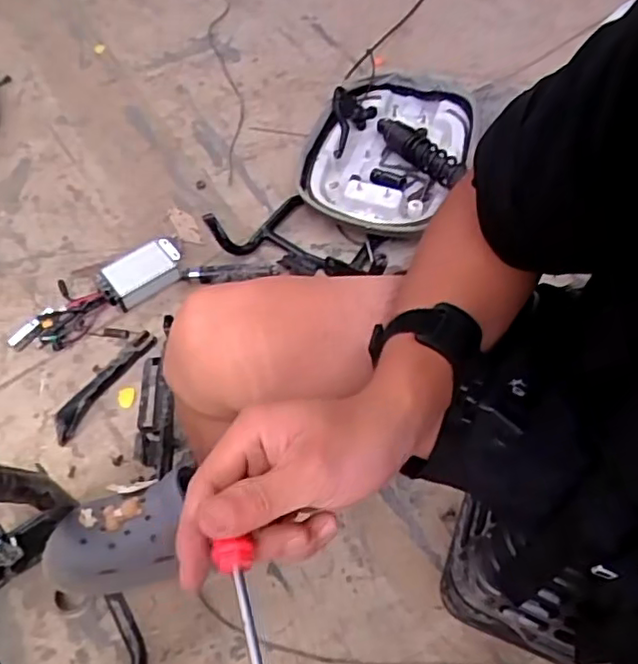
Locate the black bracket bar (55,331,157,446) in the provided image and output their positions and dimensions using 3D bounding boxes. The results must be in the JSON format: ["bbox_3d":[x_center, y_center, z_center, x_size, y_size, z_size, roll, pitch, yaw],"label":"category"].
[{"bbox_3d":[-0.304,0.075,0.905,0.030,0.030,0.192,30,63,17],"label":"black bracket bar"}]

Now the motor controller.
[{"bbox_3d":[-0.342,-0.055,0.985,0.281,0.057,0.134,-23,61,-14],"label":"motor controller"}]

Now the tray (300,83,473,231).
[{"bbox_3d":[0.126,-0.318,1.134,0.264,0.076,0.389,17,60,10],"label":"tray"}]

